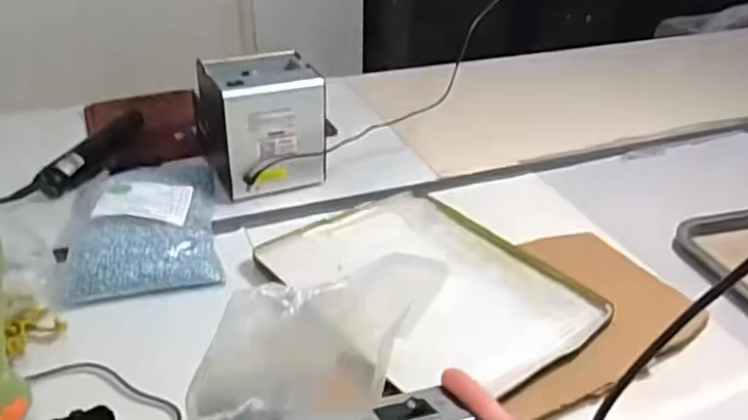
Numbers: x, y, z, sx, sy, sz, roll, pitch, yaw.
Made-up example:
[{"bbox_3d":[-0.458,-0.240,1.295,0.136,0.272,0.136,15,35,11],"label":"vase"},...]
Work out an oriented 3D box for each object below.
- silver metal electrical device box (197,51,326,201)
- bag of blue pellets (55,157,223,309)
[{"bbox_3d":[-0.144,-0.110,0.820,0.134,0.143,0.129,-11,34,-20],"label":"silver metal electrical device box"},{"bbox_3d":[-0.259,0.006,0.725,0.158,0.039,0.236,-7,33,-15],"label":"bag of blue pellets"}]

